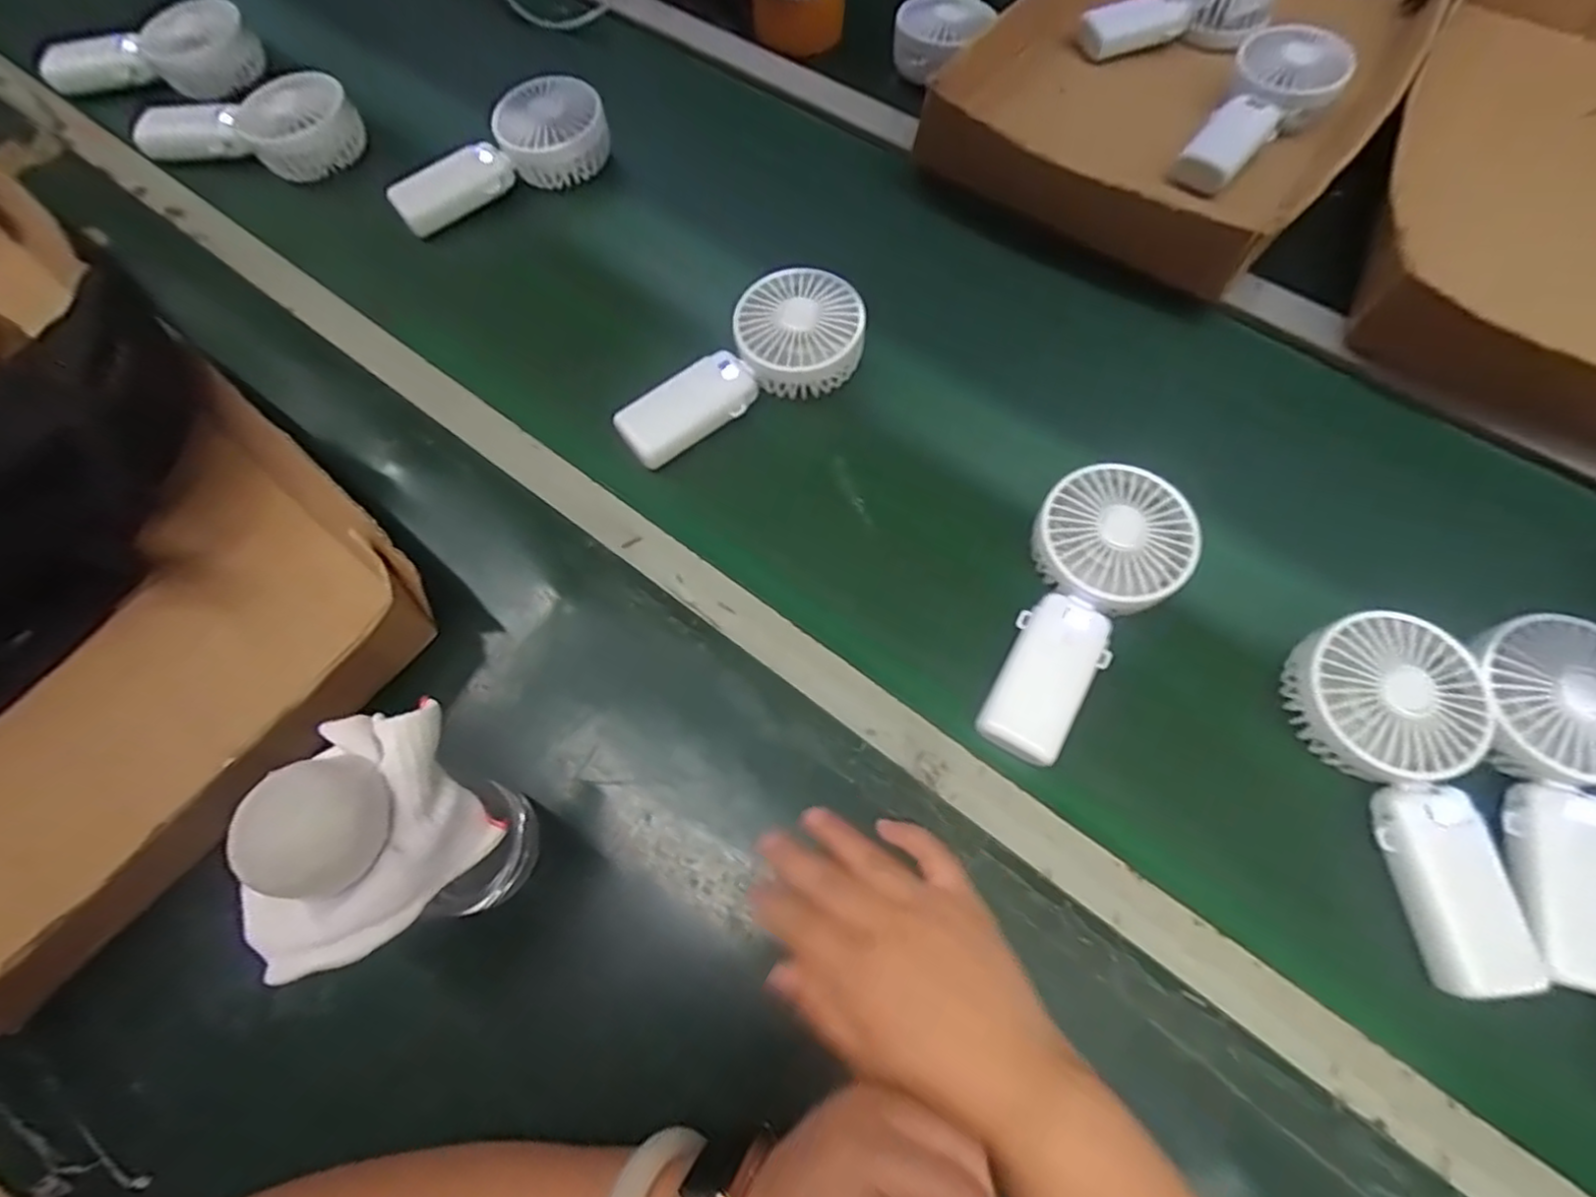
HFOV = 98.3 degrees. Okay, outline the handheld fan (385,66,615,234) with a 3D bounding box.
[{"bbox_3d":[-0.248,-0.369,0.585,0.186,0.069,0.069,-26,68,-10],"label":"handheld fan"}]

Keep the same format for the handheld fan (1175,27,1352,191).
[{"bbox_3d":[0.379,-0.396,0.567,0.086,0.053,0.159,34,71,14],"label":"handheld fan"}]

